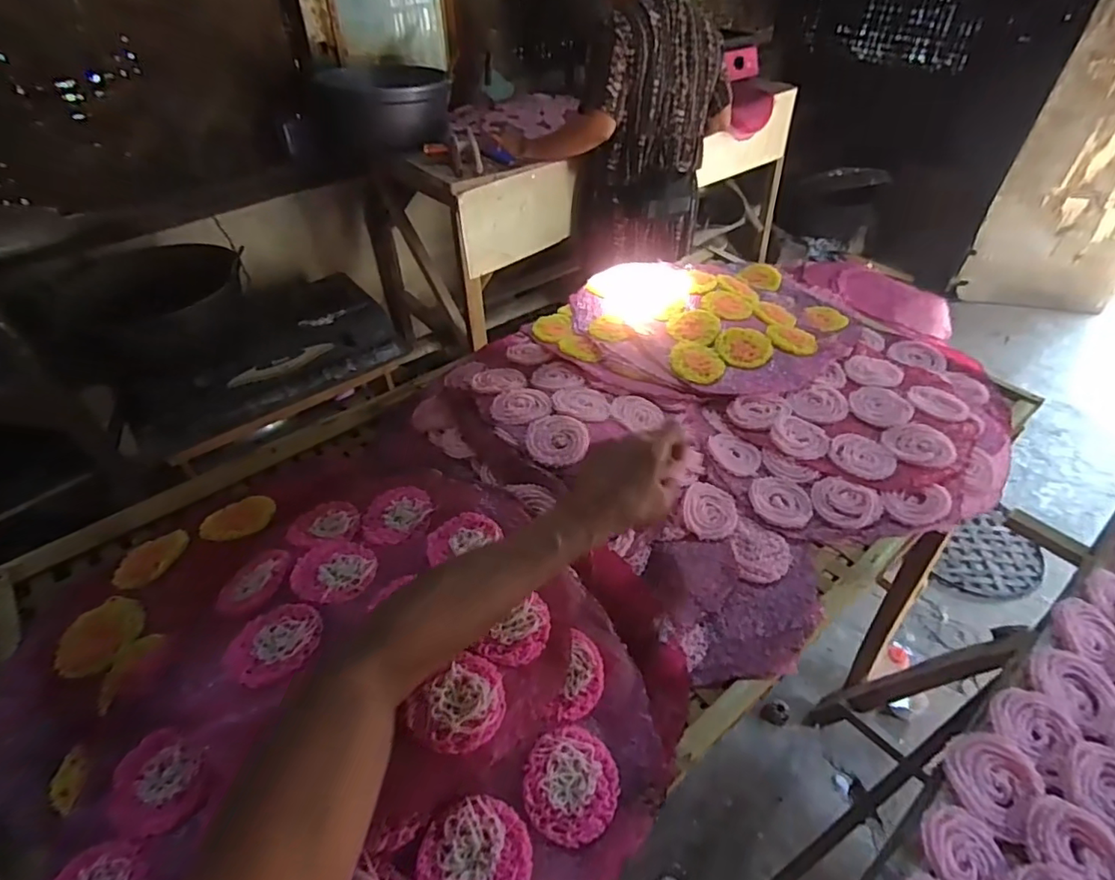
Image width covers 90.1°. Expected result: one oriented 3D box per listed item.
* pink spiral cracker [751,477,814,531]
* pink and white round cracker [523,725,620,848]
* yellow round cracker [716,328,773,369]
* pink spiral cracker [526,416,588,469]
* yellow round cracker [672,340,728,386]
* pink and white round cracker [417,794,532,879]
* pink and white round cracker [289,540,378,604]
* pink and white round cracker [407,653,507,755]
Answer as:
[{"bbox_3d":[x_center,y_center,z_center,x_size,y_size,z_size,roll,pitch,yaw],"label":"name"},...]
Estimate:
[{"bbox_3d":[0.270,0.072,0.673,0.072,0.007,0.075,13,47,13],"label":"pink spiral cracker"},{"bbox_3d":[0.011,0.279,0.452,0.073,0.019,0.080,-1,45,1],"label":"pink and white round cracker"},{"bbox_3d":[0.284,-0.142,0.849,0.077,0.004,0.078,-33,66,-10],"label":"yellow round cracker"},{"bbox_3d":[0.001,-0.001,0.673,0.073,0.010,0.078,-1,45,1],"label":"pink spiral cracker"},{"bbox_3d":[0.210,-0.117,0.831,0.079,0.006,0.075,3,58,-5],"label":"yellow round cracker"},{"bbox_3d":[-0.060,0.307,0.407,0.076,0.013,0.076,-1,45,1],"label":"pink and white round cracker"},{"bbox_3d":[-0.225,0.129,0.557,0.079,0.014,0.072,-1,45,1],"label":"pink and white round cracker"},{"bbox_3d":[-0.078,0.218,0.458,0.063,0.017,0.076,31,53,28],"label":"pink and white round cracker"}]

